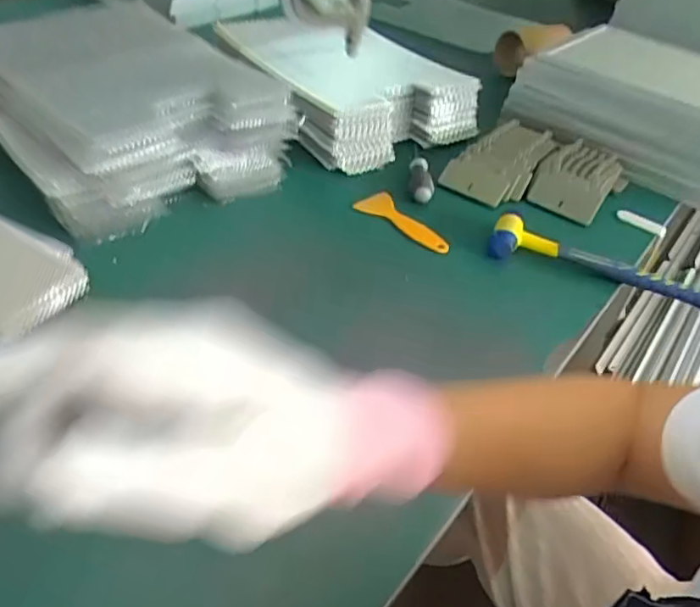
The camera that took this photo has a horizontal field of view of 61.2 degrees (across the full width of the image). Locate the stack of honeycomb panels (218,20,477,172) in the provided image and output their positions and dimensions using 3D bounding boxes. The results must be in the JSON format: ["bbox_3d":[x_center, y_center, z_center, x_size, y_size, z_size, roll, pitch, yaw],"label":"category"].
[{"bbox_3d":[-0.005,-0.321,0.857,0.268,0.092,0.309,-19,47,-28],"label":"stack of honeycomb panels"}]

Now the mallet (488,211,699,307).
[{"bbox_3d":[0.287,-0.044,0.657,0.261,0.033,0.058,15,41,8],"label":"mallet"}]

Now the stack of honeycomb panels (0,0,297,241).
[{"bbox_3d":[-0.283,-0.242,0.703,0.274,0.115,0.396,-28,52,-34],"label":"stack of honeycomb panels"}]

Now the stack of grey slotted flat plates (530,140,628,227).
[{"bbox_3d":[0.302,-0.162,0.776,0.103,0.037,0.149,25,43,19],"label":"stack of grey slotted flat plates"}]

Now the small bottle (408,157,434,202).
[{"bbox_3d":[0.090,-0.155,0.743,0.022,0.028,0.075,3,41,-6],"label":"small bottle"}]

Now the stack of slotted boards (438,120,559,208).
[{"bbox_3d":[0.211,-0.187,0.792,0.092,0.048,0.190,32,46,26],"label":"stack of slotted boards"}]

